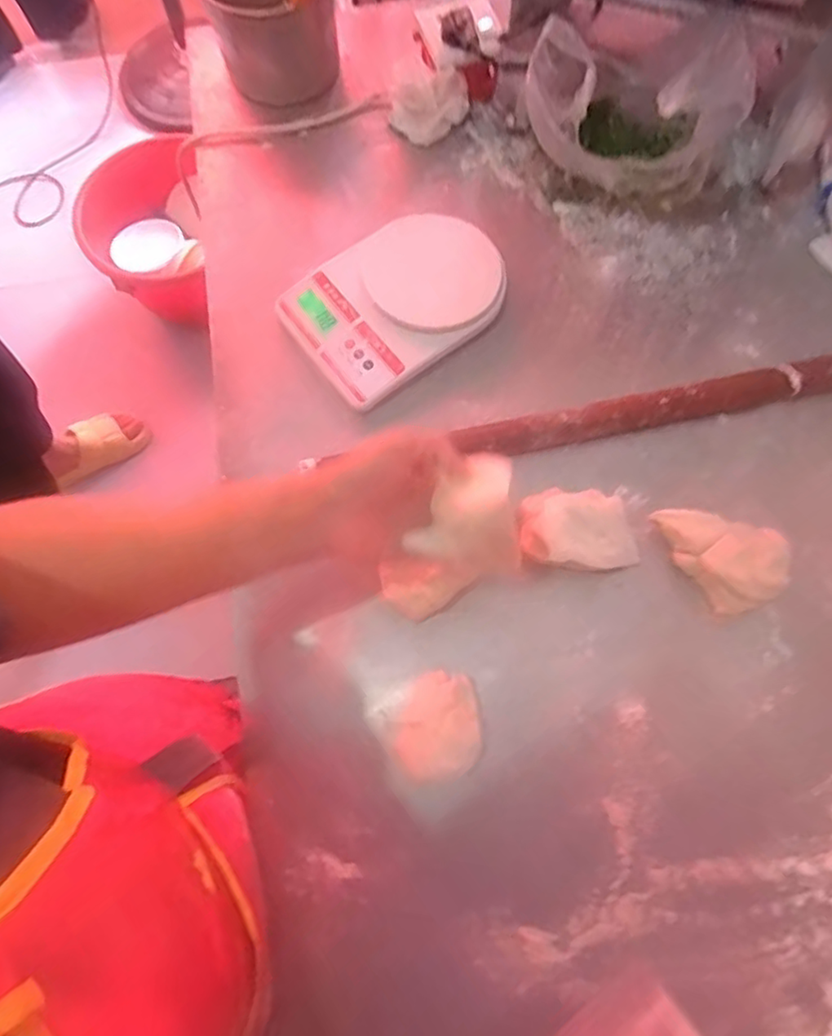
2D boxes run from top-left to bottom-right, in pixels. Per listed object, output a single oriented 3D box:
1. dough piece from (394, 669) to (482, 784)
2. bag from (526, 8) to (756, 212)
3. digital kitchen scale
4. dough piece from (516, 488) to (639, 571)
[{"bbox_3d":[0.021,0.170,0.490,0.063,0.038,0.083,16,74,7],"label":"dough piece"},{"bbox_3d":[0.212,-0.420,0.610,0.191,0.150,0.153,13,74,6],"label":"bag"},{"bbox_3d":[-0.020,-0.216,0.602,0.200,0.053,0.151,-36,75,-9],"label":"digital kitchen scale"},{"bbox_3d":[0.140,0.010,0.524,0.098,0.055,0.067,-1,73,2],"label":"dough piece"}]

